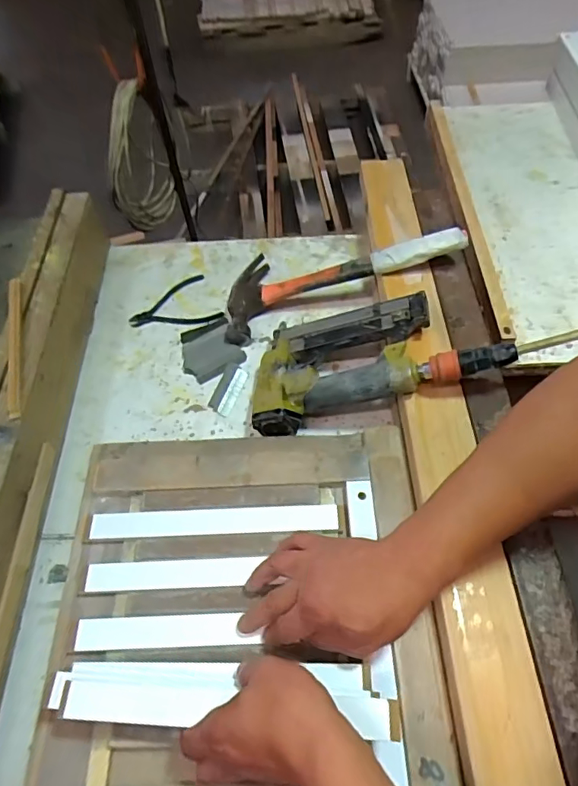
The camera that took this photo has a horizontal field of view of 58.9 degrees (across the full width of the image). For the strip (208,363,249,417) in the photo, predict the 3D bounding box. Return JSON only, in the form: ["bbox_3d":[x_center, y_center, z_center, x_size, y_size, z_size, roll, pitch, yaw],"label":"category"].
[{"bbox_3d":[-0.071,-0.005,0.600,0.031,0.007,0.066,18,57,14],"label":"strip"}]

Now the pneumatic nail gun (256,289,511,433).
[{"bbox_3d":[0.090,-0.034,0.550,0.258,0.061,0.132,-15,50,16],"label":"pneumatic nail gun"}]

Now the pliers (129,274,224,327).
[{"bbox_3d":[-0.152,-0.108,0.670,0.111,0.009,0.084,-23,57,-14],"label":"pliers"}]

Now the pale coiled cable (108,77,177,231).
[{"bbox_3d":[-0.285,-0.439,0.959,0.069,0.247,0.129,14,59,11],"label":"pale coiled cable"}]

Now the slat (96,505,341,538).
[{"bbox_3d":[-0.070,0.120,0.480,0.228,0.004,0.025,-2,54,1],"label":"slat"}]

